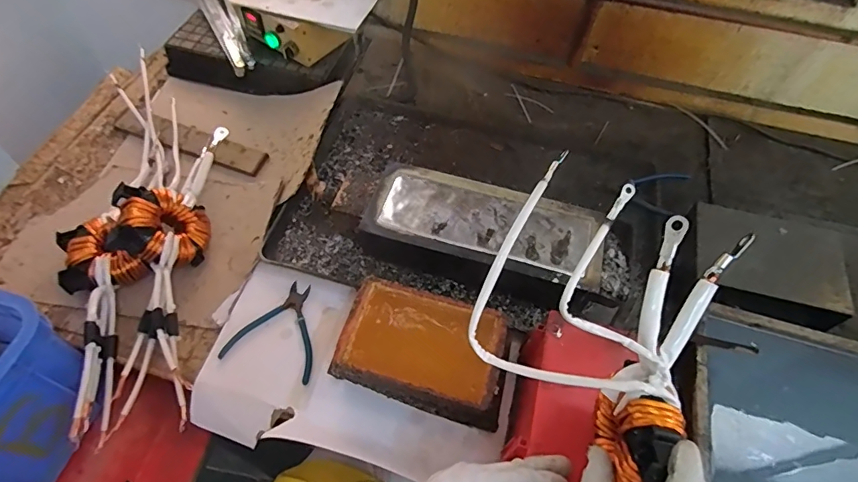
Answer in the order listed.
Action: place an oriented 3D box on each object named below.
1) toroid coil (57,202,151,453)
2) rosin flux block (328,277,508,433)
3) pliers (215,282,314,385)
[{"bbox_3d":[-0.459,0.113,0.673,0.106,0.089,0.327,-15,58,-13],"label":"toroid coil"},{"bbox_3d":[-0.002,0.145,0.623,0.214,0.065,0.135,15,56,7],"label":"rosin flux block"},{"bbox_3d":[-0.207,0.120,0.664,0.126,0.011,0.130,13,56,7],"label":"pliers"}]

